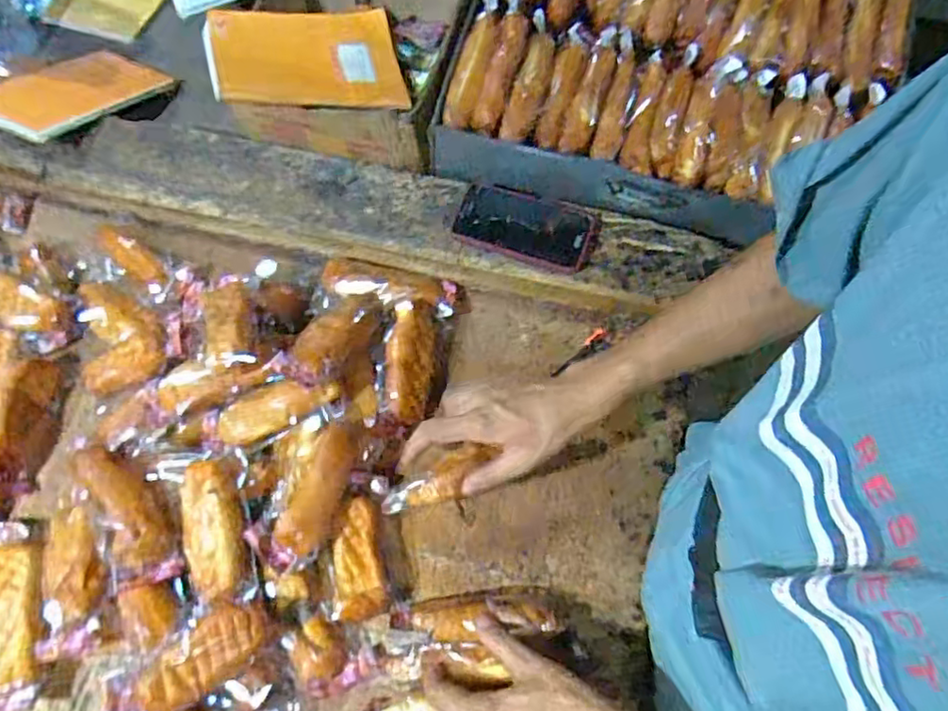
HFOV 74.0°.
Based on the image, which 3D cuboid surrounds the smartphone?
[{"bbox_3d":[0.054,-0.138,0.678,0.147,0.009,0.074,15,76,5],"label":"smartphone"}]

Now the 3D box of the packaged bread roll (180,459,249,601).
[{"bbox_3d":[-0.232,0.156,0.565,0.057,0.042,0.122,-14,67,-4],"label":"packaged bread roll"}]

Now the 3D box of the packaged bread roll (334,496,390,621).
[{"bbox_3d":[-0.109,0.191,0.589,0.043,0.030,0.103,-11,66,-3],"label":"packaged bread roll"}]

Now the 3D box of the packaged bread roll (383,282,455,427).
[{"bbox_3d":[-0.058,-0.013,0.660,0.059,0.039,0.162,4,66,4],"label":"packaged bread roll"}]

